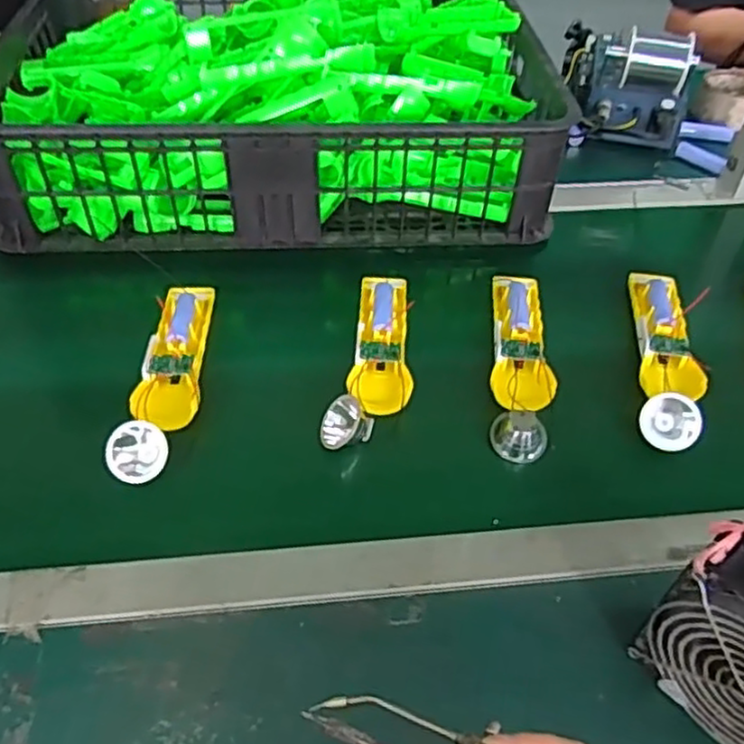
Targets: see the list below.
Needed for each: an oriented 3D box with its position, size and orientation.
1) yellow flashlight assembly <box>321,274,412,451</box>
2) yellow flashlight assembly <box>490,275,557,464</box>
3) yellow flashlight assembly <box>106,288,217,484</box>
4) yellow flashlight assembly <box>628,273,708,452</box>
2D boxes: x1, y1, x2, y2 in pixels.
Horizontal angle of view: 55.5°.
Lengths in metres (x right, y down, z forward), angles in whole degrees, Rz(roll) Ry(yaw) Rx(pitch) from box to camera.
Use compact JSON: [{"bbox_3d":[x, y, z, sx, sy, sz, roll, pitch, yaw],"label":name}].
[{"bbox_3d":[0.006,-0.017,0.602,0.060,0.031,0.201,8,46,6],"label":"yellow flashlight assembly"},{"bbox_3d":[0.129,-0.011,0.620,0.047,0.034,0.192,6,46,4],"label":"yellow flashlight assembly"},{"bbox_3d":[-0.165,-0.002,0.587,0.055,0.025,0.206,1,46,-1],"label":"yellow flashlight assembly"},{"bbox_3d":[0.258,-0.020,0.618,0.053,0.030,0.204,10,47,8],"label":"yellow flashlight assembly"}]

